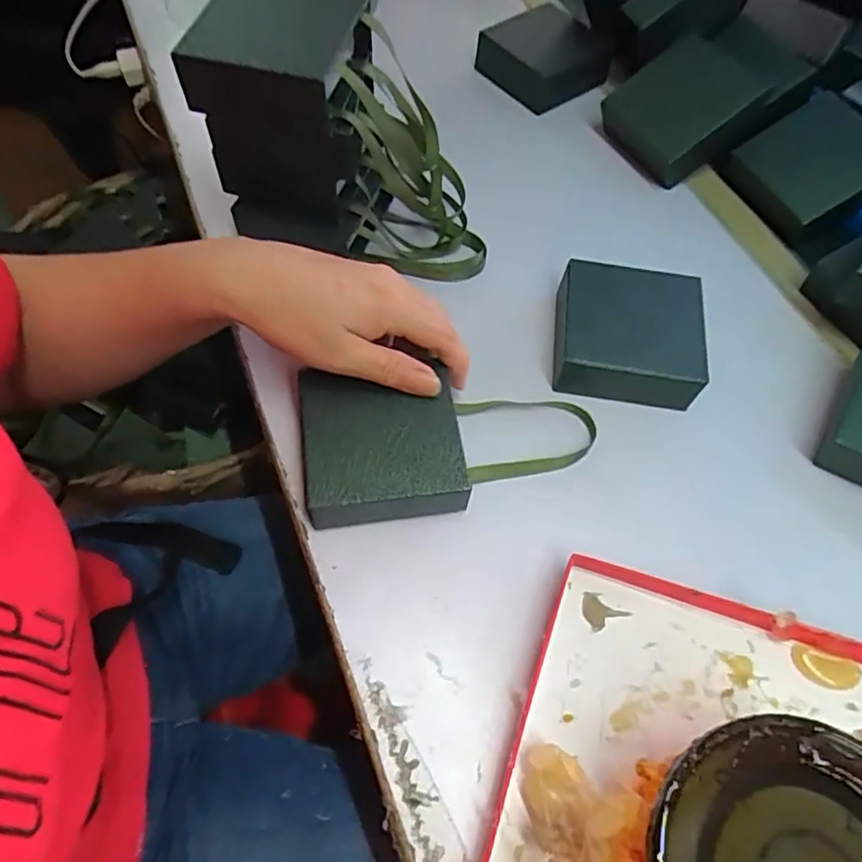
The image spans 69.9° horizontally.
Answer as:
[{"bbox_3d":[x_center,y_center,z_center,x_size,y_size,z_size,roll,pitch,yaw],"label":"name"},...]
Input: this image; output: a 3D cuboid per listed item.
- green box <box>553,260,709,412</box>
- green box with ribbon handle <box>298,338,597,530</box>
[{"bbox_3d":[0.133,-0.065,0.416,0.100,0.035,0.087,6,61,1],"label":"green box"},{"bbox_3d":[0.015,0.005,0.368,0.176,0.044,0.085,-6,61,-6],"label":"green box with ribbon handle"}]

